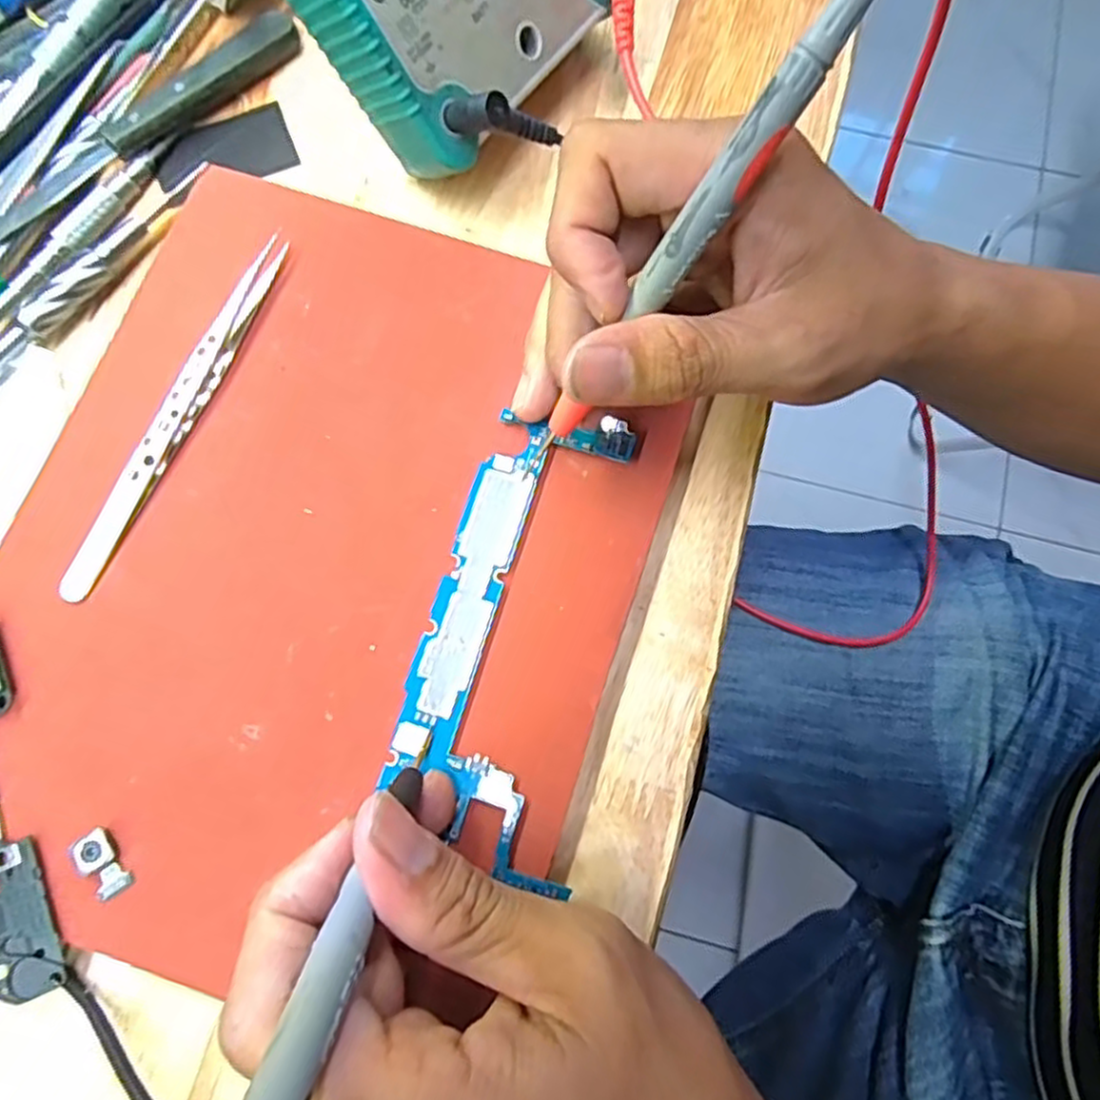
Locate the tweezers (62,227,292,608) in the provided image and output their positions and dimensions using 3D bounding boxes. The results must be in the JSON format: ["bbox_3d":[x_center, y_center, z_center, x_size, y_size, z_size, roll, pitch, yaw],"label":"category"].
[{"bbox_3d":[-0.121,-0.047,0.237,0.010,0.008,0.134,24,77,5],"label":"tweezers"}]

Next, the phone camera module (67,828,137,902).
[{"bbox_3d":[-0.127,0.089,0.205,0.010,0.005,0.019,-35,79,-9],"label":"phone camera module"}]

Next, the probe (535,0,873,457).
[{"bbox_3d":[0.033,-0.075,0.188,0.009,0.143,0.010,49,44,11],"label":"probe"}]

